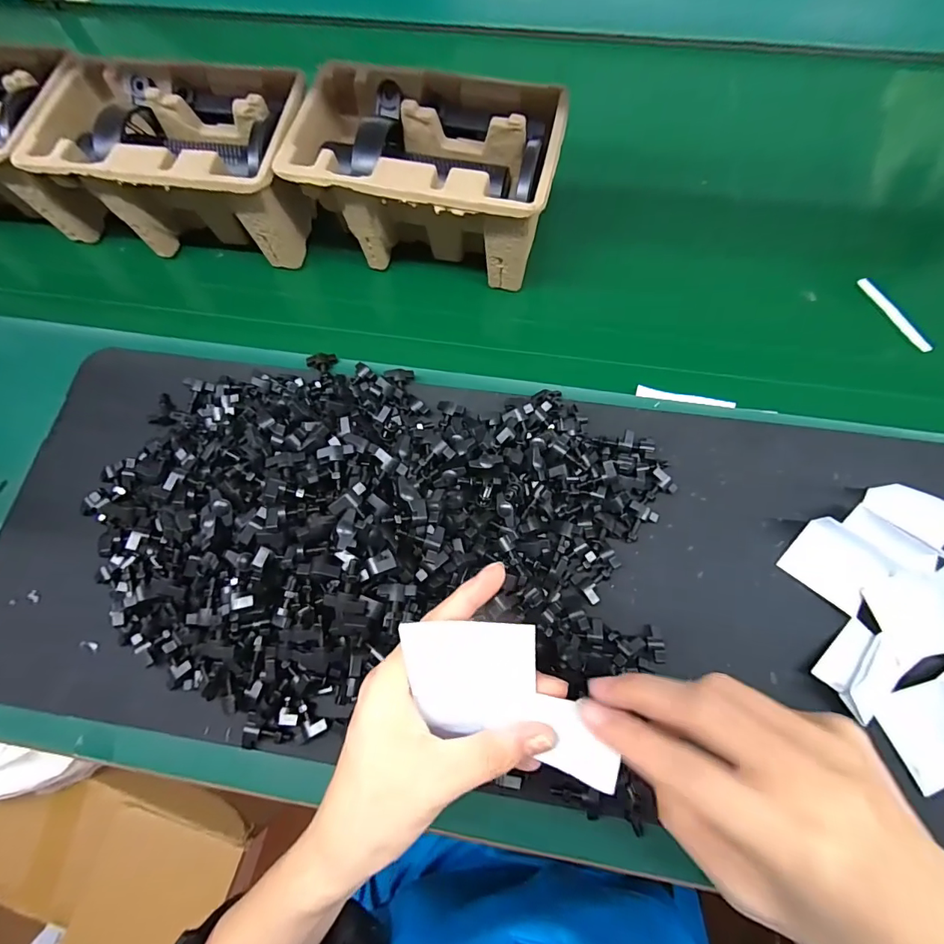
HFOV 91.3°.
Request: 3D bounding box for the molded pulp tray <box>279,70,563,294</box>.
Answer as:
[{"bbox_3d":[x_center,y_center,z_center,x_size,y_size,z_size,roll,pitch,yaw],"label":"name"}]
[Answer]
[{"bbox_3d":[-0.037,-0.267,0.428,0.217,0.102,0.141,10,71,6],"label":"molded pulp tray"}]

